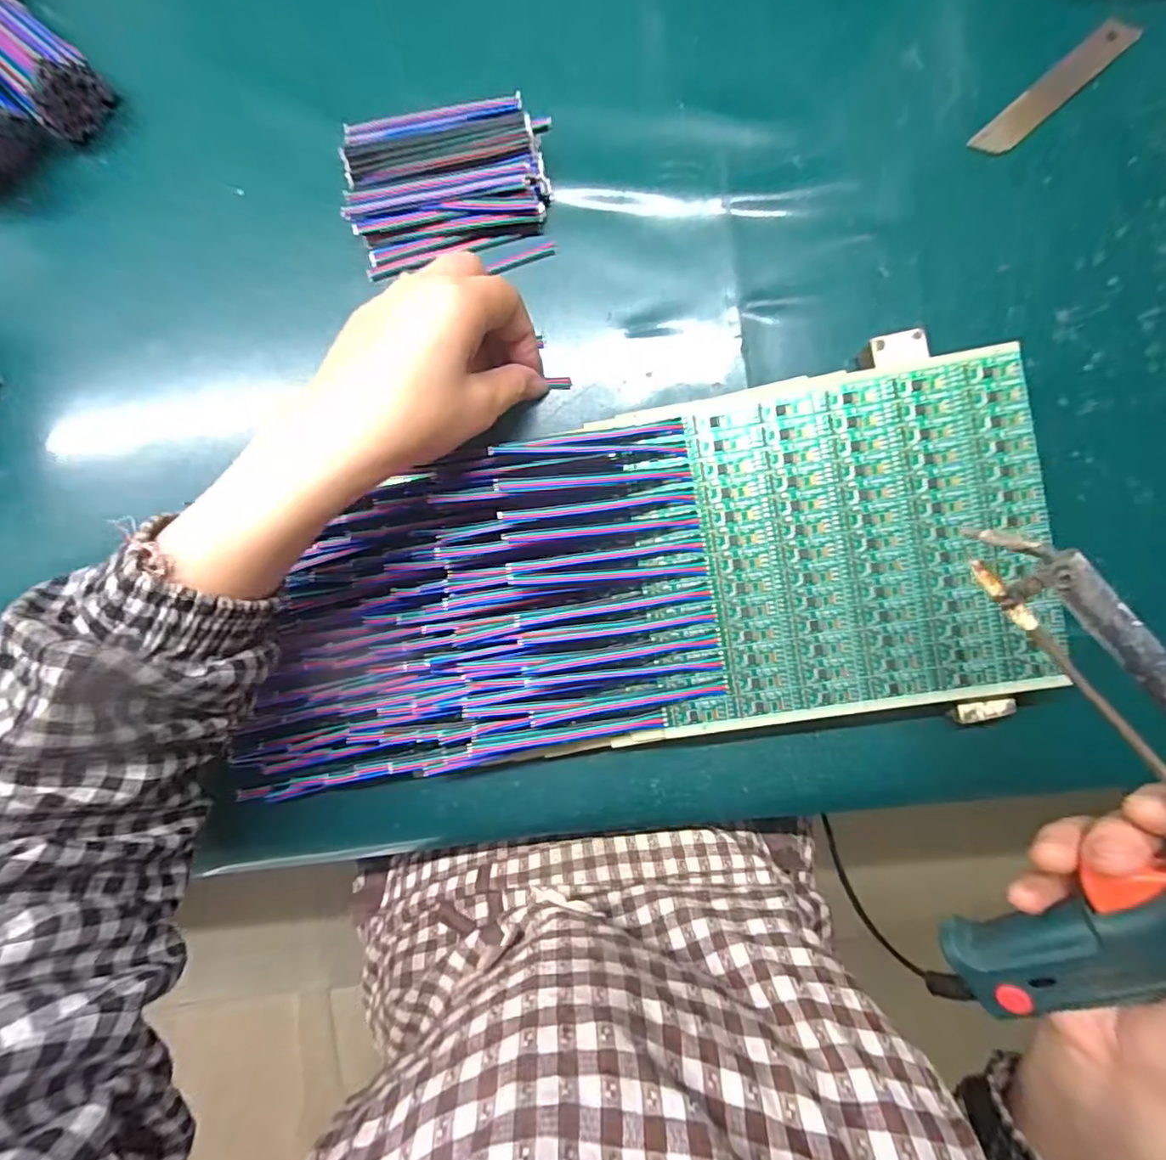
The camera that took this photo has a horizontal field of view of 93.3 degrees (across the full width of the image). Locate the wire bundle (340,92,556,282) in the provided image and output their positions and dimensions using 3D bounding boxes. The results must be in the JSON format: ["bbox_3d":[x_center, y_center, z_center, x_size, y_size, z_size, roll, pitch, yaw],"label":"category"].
[{"bbox_3d":[-0.072,-0.215,0.296,0.105,0.020,0.089,-2,92,2],"label":"wire bundle"}]

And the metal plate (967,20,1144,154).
[{"bbox_3d":[0.250,-0.260,0.291,0.096,0.004,0.019,-41,90,2],"label":"metal plate"}]

